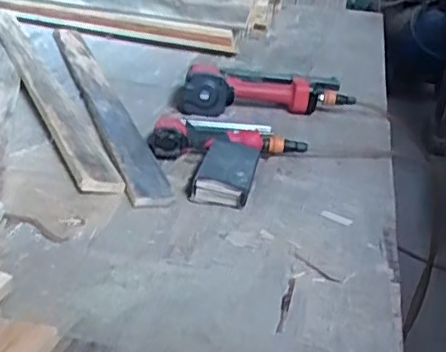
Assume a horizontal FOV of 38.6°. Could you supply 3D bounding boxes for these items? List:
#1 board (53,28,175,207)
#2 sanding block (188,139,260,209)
[{"bbox_3d":[-0.235,-0.155,1.192,0.063,0.016,0.874,-4,28,-20],"label":"board"},{"bbox_3d":[0.004,-0.008,0.910,0.085,0.038,0.130,9,26,6],"label":"sanding block"}]

